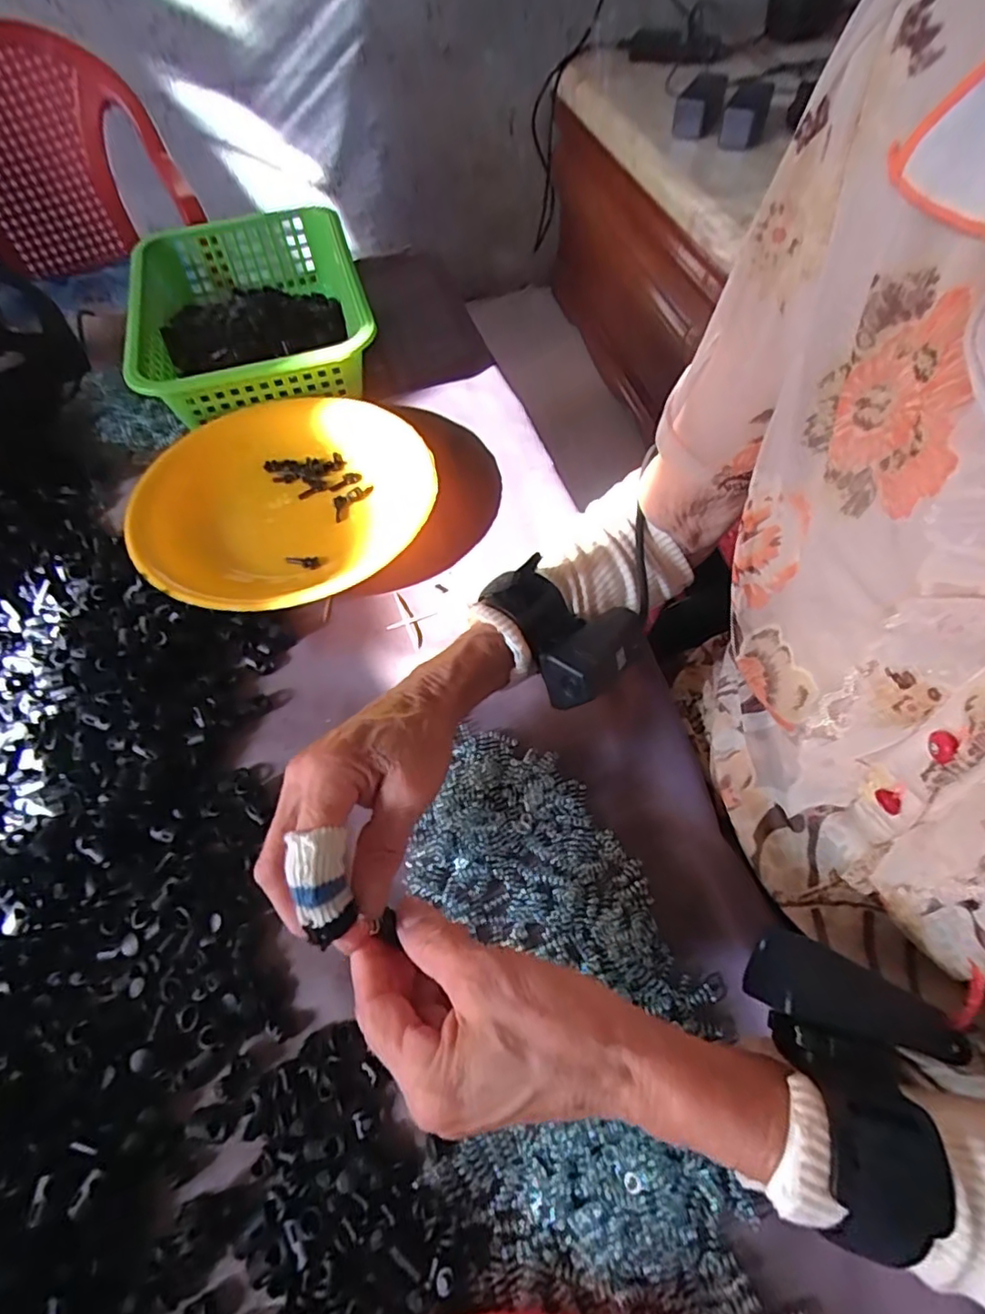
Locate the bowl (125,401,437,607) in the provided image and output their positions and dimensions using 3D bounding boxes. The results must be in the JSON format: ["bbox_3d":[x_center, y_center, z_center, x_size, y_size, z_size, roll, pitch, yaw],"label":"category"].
[{"bbox_3d":[-0.174,-0.132,0.502,0.225,0.048,0.240,-1,59,2],"label":"bowl"}]

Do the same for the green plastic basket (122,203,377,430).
[{"bbox_3d":[-0.244,-0.349,0.612,0.213,0.083,0.300,-16,59,-7],"label":"green plastic basket"}]

